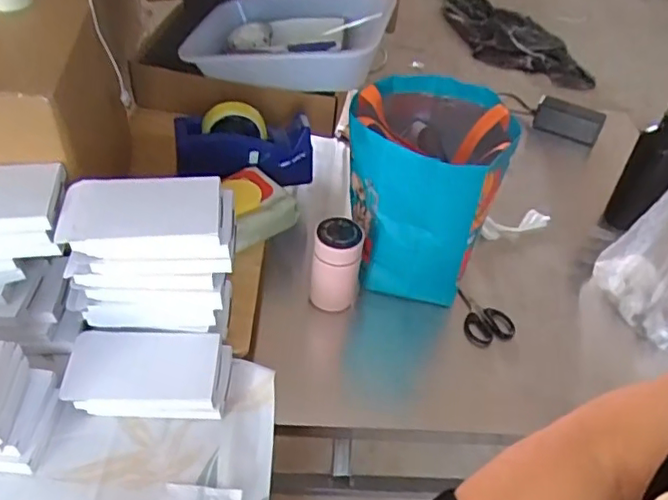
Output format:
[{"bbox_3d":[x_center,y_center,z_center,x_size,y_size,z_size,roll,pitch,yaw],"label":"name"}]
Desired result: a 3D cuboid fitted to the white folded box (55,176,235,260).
[{"bbox_3d":[-0.188,-0.035,0.589,0.166,0.035,0.090,-2,45,-9],"label":"white folded box"}]

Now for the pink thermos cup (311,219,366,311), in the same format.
[{"bbox_3d":[0.003,0.022,0.769,0.061,0.121,0.054,8,44,1],"label":"pink thermos cup"}]

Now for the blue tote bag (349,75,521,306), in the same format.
[{"bbox_3d":[0.117,-0.089,0.815,0.202,0.239,0.213,12,45,6],"label":"blue tote bag"}]

